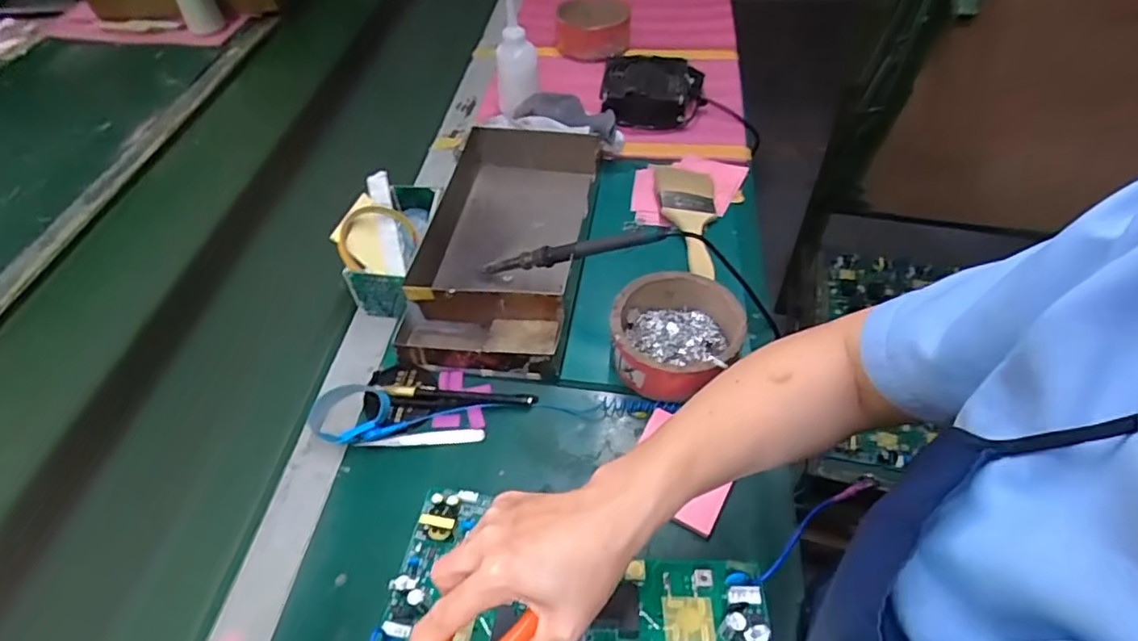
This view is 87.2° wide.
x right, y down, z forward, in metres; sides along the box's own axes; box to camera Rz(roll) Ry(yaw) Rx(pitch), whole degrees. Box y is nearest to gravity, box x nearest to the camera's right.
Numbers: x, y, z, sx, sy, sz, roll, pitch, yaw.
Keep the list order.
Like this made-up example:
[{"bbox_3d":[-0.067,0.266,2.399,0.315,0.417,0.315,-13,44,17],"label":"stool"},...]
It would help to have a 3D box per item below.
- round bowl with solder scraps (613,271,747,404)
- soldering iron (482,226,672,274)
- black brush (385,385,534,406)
[{"bbox_3d":[0.103,0.015,0.581,0.118,0.053,0.122,-2,50,2],"label":"round bowl with solder scraps"},{"bbox_3d":[0.000,-0.072,0.610,0.206,0.019,0.019,-8,46,26],"label":"soldering iron"},{"bbox_3d":[-0.102,0.069,0.566,0.141,0.015,0.013,2,51,5],"label":"black brush"}]

